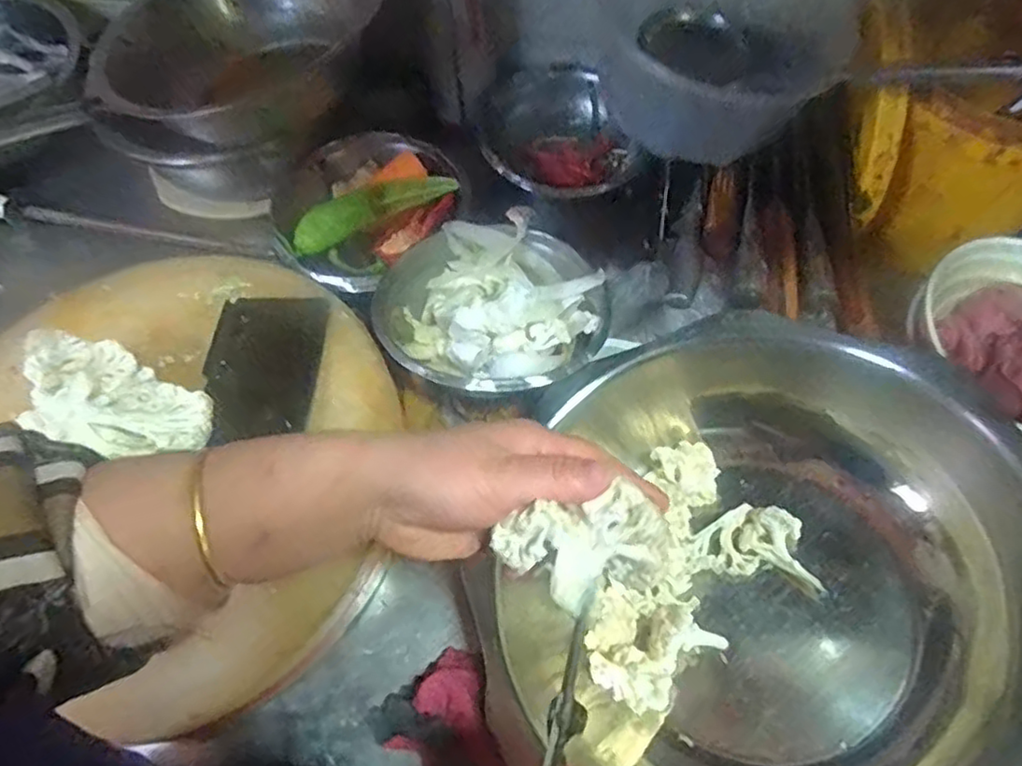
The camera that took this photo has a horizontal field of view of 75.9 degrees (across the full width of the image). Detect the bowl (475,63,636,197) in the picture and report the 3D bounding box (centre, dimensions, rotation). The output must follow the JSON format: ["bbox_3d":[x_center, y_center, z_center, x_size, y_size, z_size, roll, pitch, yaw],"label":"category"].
[{"bbox_3d":[0.053,-0.267,0.734,0.170,0.058,0.190,-9,63,-2],"label":"bowl"}]

